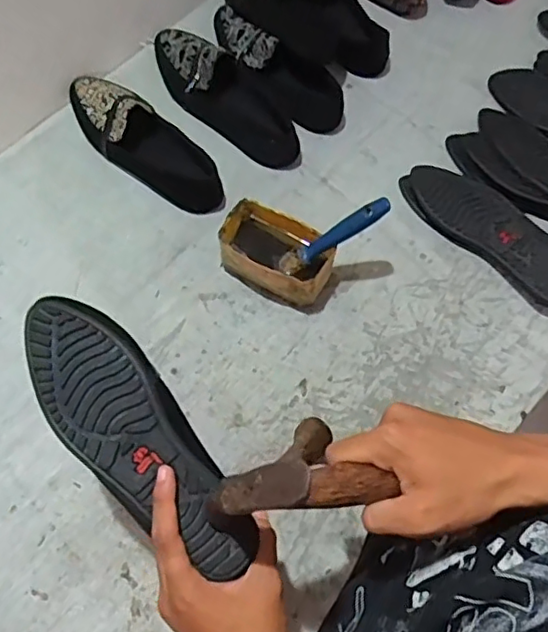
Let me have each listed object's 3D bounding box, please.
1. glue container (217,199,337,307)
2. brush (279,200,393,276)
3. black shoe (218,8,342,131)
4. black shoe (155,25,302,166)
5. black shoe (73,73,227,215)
[{"bbox_3d":[0.002,-0.070,0.682,0.126,0.065,0.076,31,70,11],"label":"glue container"},{"bbox_3d":[0.063,-0.085,0.633,0.014,0.146,0.024,12,59,-44],"label":"brush"},{"bbox_3d":[-0.001,-0.327,0.789,0.231,0.046,0.072,40,72,14],"label":"black shoe"},{"bbox_3d":[-0.059,-0.292,0.766,0.243,0.061,0.092,38,72,13],"label":"black shoe"},{"bbox_3d":[-0.165,-0.217,0.735,0.252,0.051,0.088,42,73,14],"label":"black shoe"}]

